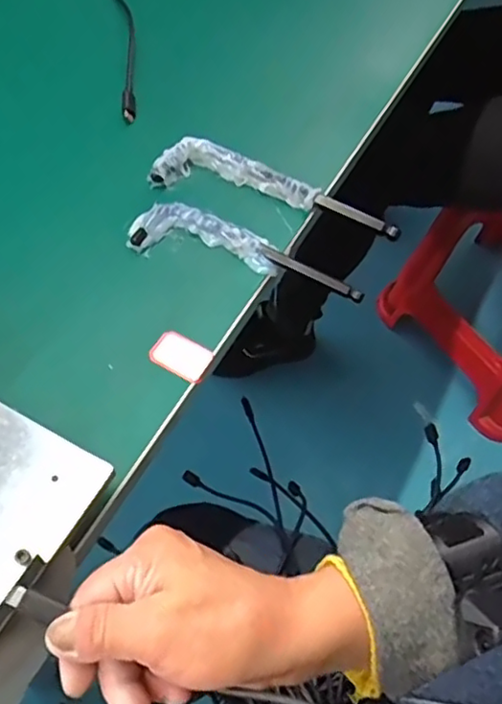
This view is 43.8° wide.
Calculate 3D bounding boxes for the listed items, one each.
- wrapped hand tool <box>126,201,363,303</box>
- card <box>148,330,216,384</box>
[{"bbox_3d":[-0.003,-0.070,0.425,0.159,0.012,0.039,15,60,4],"label":"wrapped hand tool"},{"bbox_3d":[-0.043,0.002,0.384,0.035,0.004,0.025,28,62,11],"label":"card"}]

